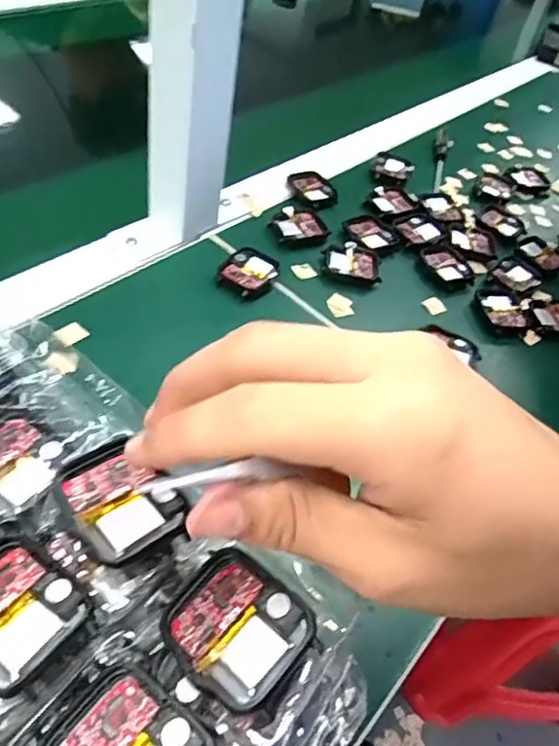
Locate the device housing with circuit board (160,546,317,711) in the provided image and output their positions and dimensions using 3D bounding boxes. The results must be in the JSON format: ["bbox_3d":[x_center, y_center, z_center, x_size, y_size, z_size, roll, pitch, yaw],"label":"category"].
[{"bbox_3d":[-0.014,0.080,0.184,0.042,0.009,0.037,40,52,20],"label":"device housing with circuit board"}]

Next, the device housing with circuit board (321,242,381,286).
[{"bbox_3d":[0.058,-0.090,0.464,0.046,0.007,0.036,4,49,-2],"label":"device housing with circuit board"}]

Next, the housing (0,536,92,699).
[{"bbox_3d":[-0.084,0.074,0.179,0.042,0.011,0.035,36,51,17],"label":"housing"}]

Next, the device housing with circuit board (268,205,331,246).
[{"bbox_3d":[0.016,-0.123,0.481,0.045,0.007,0.042,-14,55,-24],"label":"device housing with circuit board"}]

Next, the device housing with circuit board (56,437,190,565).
[{"bbox_3d":[-0.055,0.043,0.205,0.035,0.007,0.041,-29,57,-27],"label":"device housing with circuit board"}]

